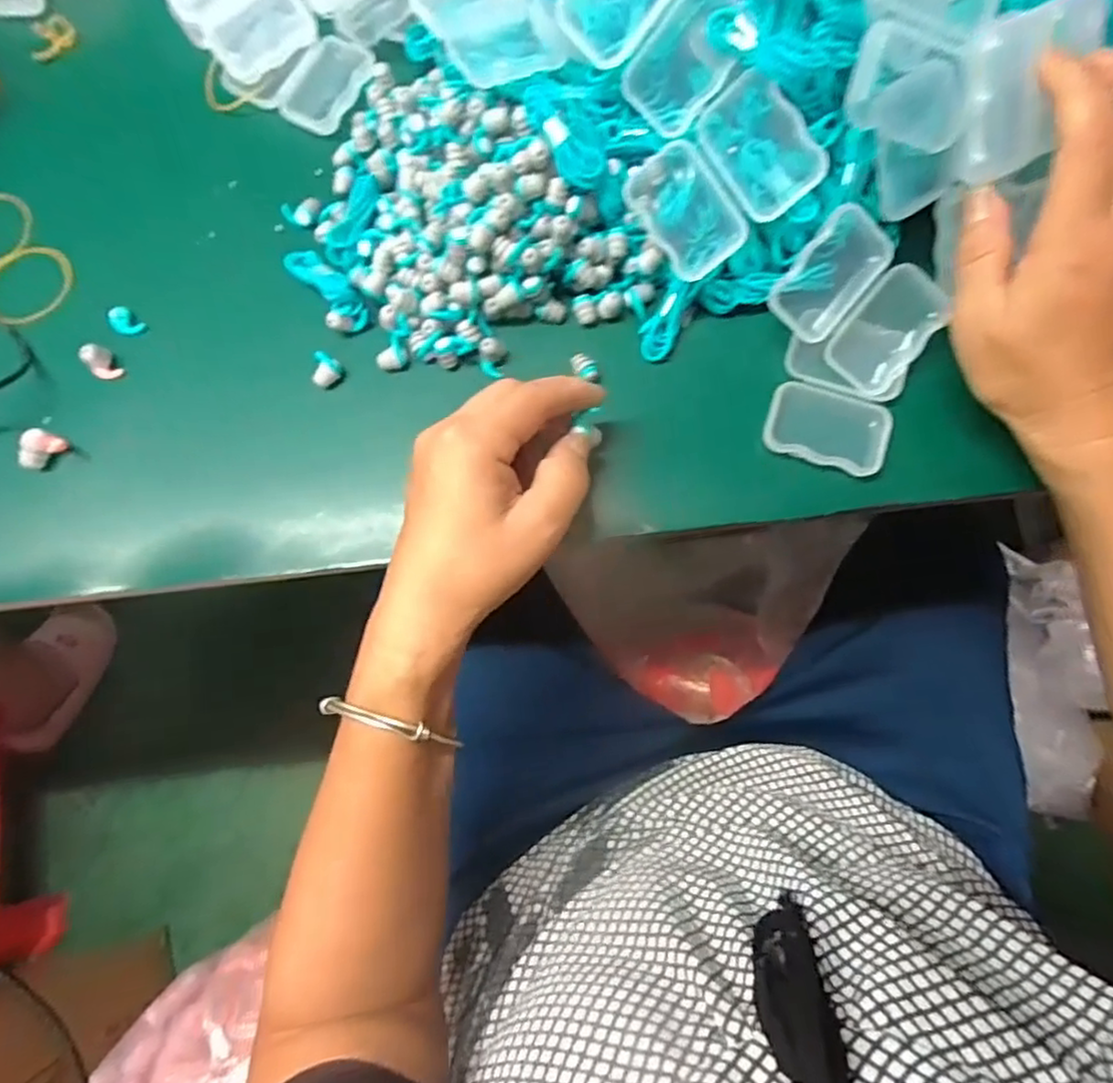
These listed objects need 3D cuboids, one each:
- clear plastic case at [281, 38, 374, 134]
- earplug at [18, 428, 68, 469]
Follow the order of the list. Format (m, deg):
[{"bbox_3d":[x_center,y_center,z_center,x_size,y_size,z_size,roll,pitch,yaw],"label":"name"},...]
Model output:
[{"bbox_3d":[-0.127,-0.254,0.367,0.037,0.007,0.055,32,82,8],"label":"clear plastic case"},{"bbox_3d":[-0.260,-0.045,0.334,0.018,0.018,0.020,23,81,7],"label":"earplug"}]

